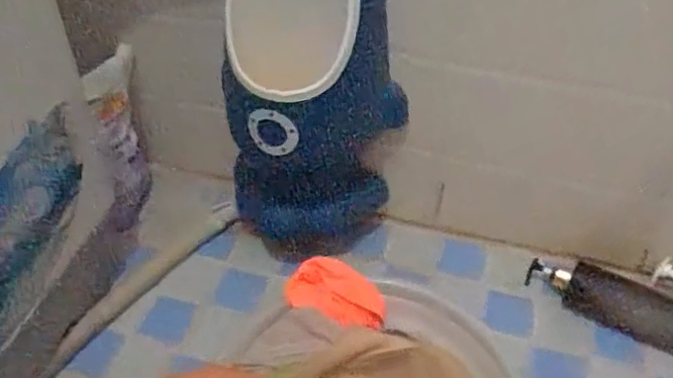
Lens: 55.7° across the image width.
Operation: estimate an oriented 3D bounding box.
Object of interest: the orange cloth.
[{"bbox_3d":[0.000,0.126,0.768,0.119,0.056,0.063,12,42,13],"label":"orange cloth"}]

